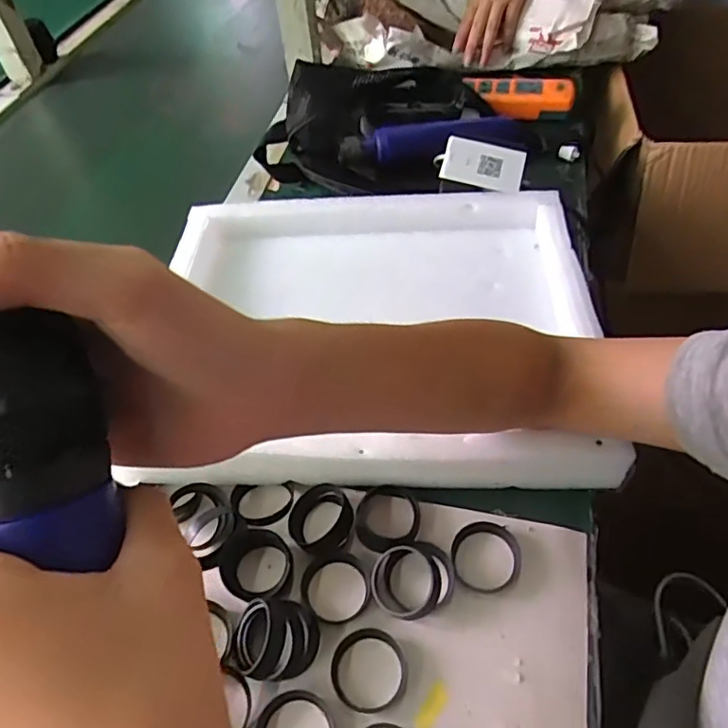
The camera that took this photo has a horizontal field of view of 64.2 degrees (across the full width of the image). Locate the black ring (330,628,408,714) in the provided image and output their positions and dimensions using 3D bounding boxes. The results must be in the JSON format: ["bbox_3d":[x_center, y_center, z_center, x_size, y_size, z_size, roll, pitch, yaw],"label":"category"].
[{"bbox_3d":[0.003,0.180,0.343,0.045,0.008,0.044,-3,51,3],"label":"black ring"}]

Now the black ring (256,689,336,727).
[{"bbox_3d":[-0.038,0.207,0.323,0.044,0.005,0.044,-3,51,3],"label":"black ring"}]

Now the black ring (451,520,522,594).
[{"bbox_3d":[0.079,0.125,0.380,0.044,0.010,0.044,-3,51,3],"label":"black ring"}]

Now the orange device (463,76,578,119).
[{"bbox_3d":[0.192,-0.327,0.711,0.126,0.032,0.053,4,52,9],"label":"orange device"}]

